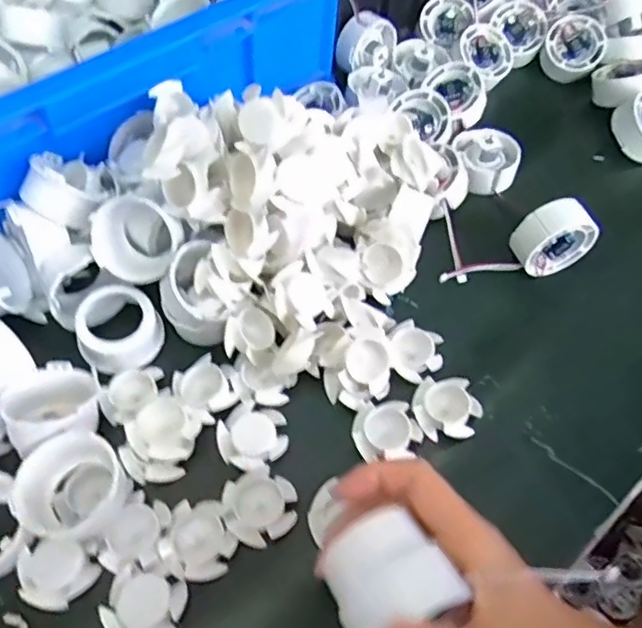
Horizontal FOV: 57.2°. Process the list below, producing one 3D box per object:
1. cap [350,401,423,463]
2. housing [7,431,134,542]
[{"bbox_3d":[0.040,0.073,0.357,0.040,0.016,0.034,4,57,-1],"label":"cap"},{"bbox_3d":[-0.133,0.097,0.318,0.054,0.030,0.056,2,57,-3],"label":"housing"}]

